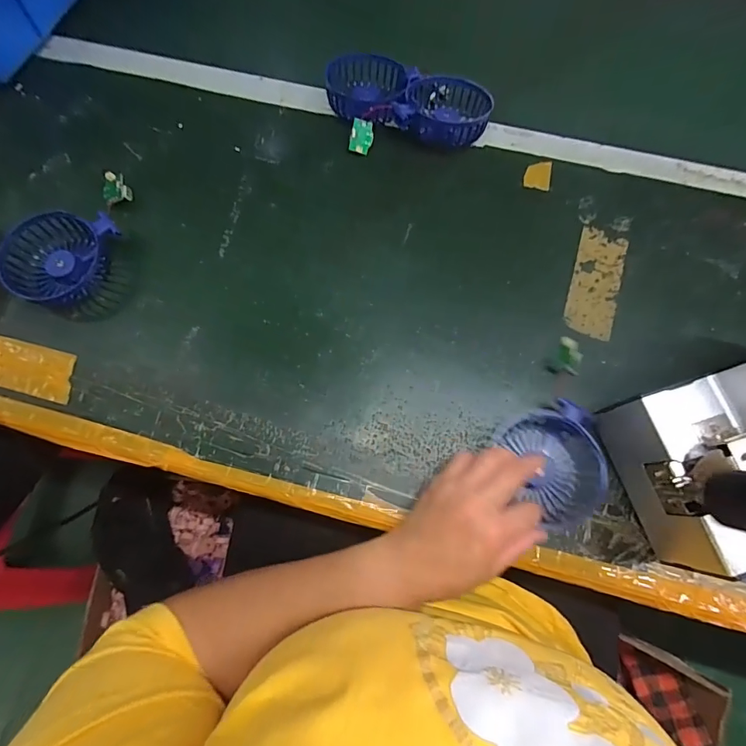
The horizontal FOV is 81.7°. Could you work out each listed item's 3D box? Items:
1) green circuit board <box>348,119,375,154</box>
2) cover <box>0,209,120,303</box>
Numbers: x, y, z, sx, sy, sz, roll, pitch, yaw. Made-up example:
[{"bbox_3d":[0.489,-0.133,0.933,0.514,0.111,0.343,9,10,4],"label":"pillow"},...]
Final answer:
[{"bbox_3d":[-0.011,-0.247,0.452,0.023,0.004,0.031,9,101,-17],"label":"green circuit board"},{"bbox_3d":[-0.303,-0.112,0.416,0.078,0.035,0.095,21,76,5],"label":"cover"}]

